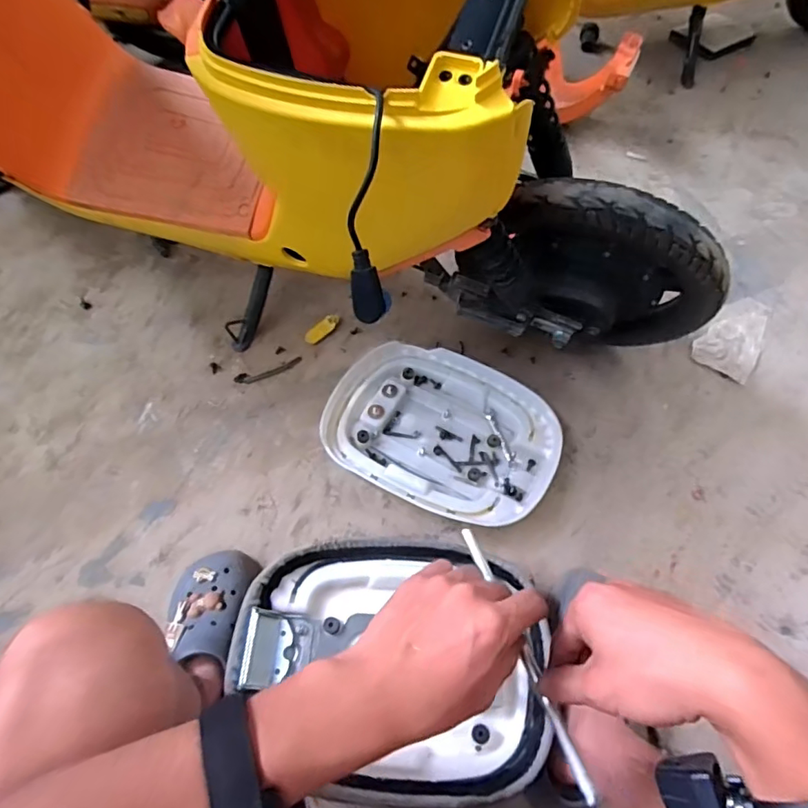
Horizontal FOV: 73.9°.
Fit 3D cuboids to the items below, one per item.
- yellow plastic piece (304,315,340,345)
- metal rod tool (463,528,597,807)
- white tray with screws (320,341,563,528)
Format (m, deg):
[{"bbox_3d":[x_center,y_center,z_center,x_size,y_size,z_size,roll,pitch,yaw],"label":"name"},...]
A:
[{"bbox_3d":[-0.151,-0.138,0.997,0.027,0.012,0.076,38,67,20],"label":"yellow plastic piece"},{"bbox_3d":[0.083,0.169,0.372,0.011,0.010,0.183,-18,58,-10],"label":"metal rod tool"},{"bbox_3d":[0.060,0.037,0.859,0.365,0.037,0.265,26,63,15],"label":"white tray with screws"}]

